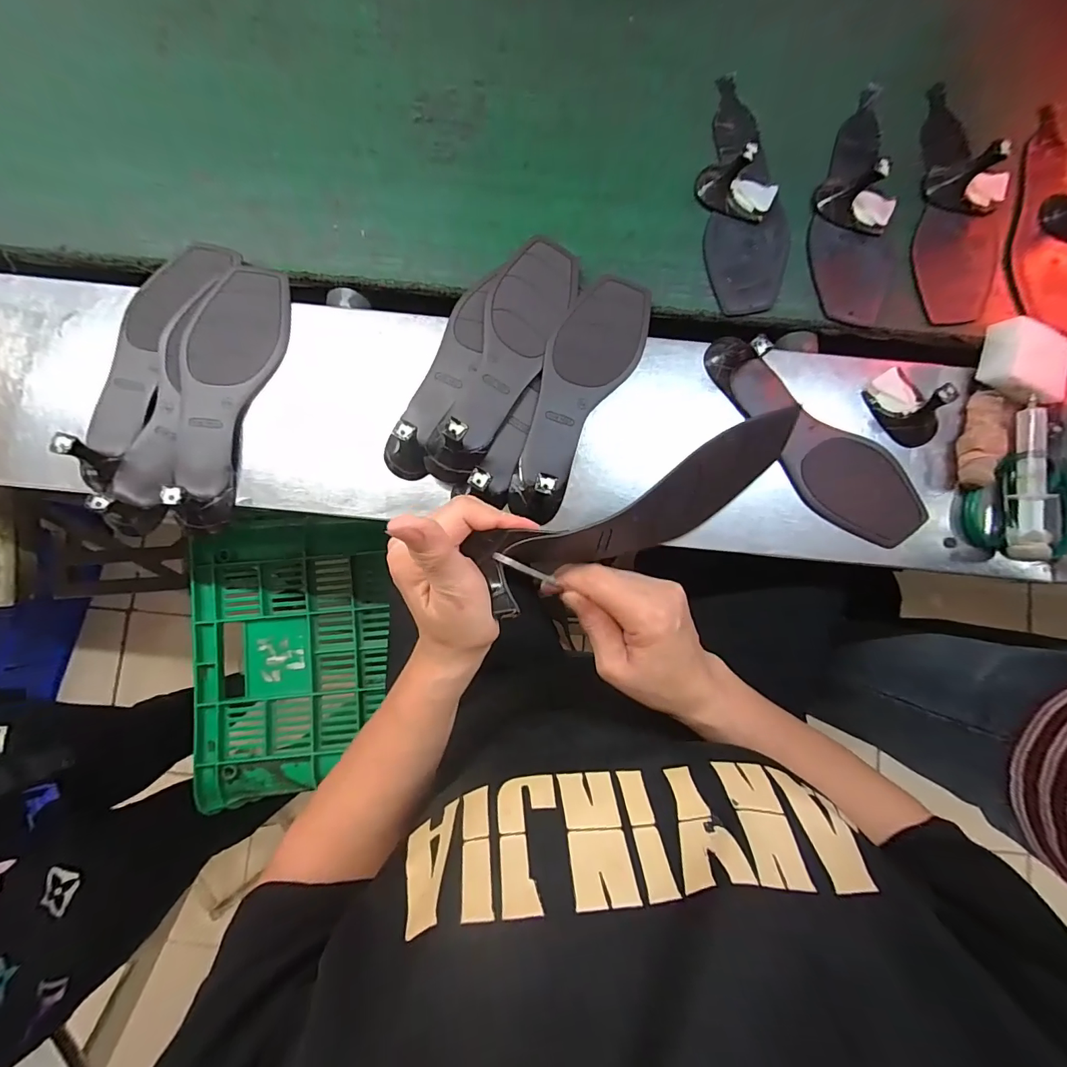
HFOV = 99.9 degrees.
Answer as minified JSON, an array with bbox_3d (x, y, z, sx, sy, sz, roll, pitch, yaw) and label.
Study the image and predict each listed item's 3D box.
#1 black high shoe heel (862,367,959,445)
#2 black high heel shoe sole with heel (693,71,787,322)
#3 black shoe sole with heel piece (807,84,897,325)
[{"bbox_3d":[0.344,-0.119,0.398,0.050,0.047,0.073,-20,84,-2],"label":"black high shoe heel"},{"bbox_3d":[0.208,-0.347,0.438,0.087,0.041,0.254,-6,83,-1],"label":"black high heel shoe sole with heel"},{"bbox_3d":[0.326,-0.335,0.445,0.086,0.042,0.254,8,83,1],"label":"black shoe sole with heel piece"}]

